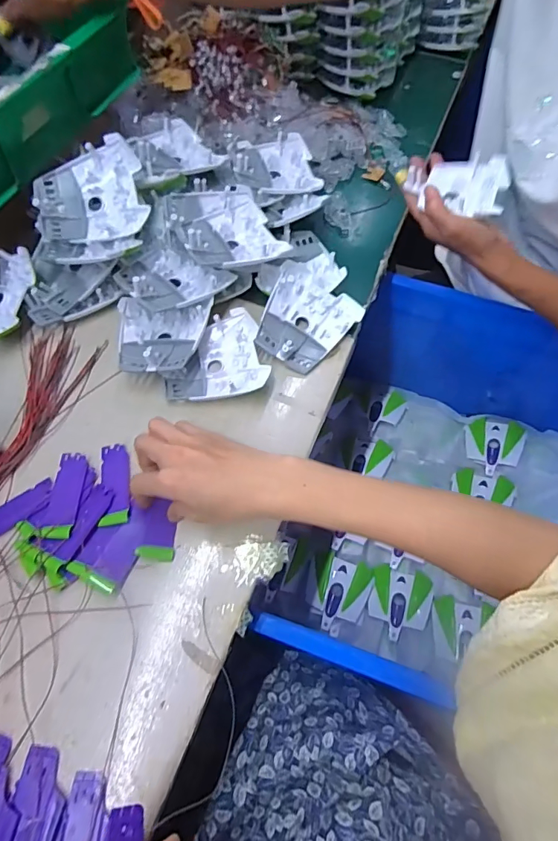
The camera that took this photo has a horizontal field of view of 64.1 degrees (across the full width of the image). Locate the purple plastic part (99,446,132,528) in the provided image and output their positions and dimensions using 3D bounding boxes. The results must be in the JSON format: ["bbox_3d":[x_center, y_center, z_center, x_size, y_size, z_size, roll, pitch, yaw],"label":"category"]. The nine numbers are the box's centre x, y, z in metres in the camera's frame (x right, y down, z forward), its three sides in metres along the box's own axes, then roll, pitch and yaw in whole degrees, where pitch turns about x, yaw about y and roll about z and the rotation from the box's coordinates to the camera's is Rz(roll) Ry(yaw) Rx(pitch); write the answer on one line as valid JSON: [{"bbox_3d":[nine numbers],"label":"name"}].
[{"bbox_3d":[-0.153,0.059,0.418,0.026,0.004,0.080,-9,56,-7],"label":"purple plastic part"}]

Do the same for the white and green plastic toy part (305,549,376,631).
[{"bbox_3d":[0.088,0.251,0.657,0.094,0.033,0.102,15,64,5],"label":"white and green plastic toy part"}]

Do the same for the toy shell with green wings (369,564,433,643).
[{"bbox_3d":[0.179,0.265,0.655,0.087,0.024,0.100,18,64,7],"label":"toy shell with green wings"}]

